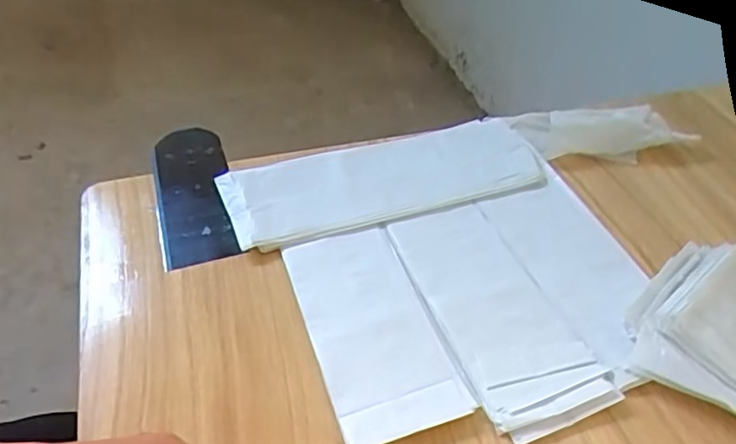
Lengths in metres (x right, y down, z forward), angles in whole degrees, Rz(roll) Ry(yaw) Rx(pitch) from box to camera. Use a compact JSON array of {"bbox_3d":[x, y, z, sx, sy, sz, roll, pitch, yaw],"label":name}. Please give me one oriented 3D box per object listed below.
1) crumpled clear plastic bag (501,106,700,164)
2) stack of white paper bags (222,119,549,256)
[{"bbox_3d":[0.216,-0.086,0.564,0.158,0.019,0.056,2,44,-3],"label":"crumpled clear plastic bag"},{"bbox_3d":[0.018,-0.038,0.502,0.269,0.015,0.091,-13,47,-17],"label":"stack of white paper bags"}]

